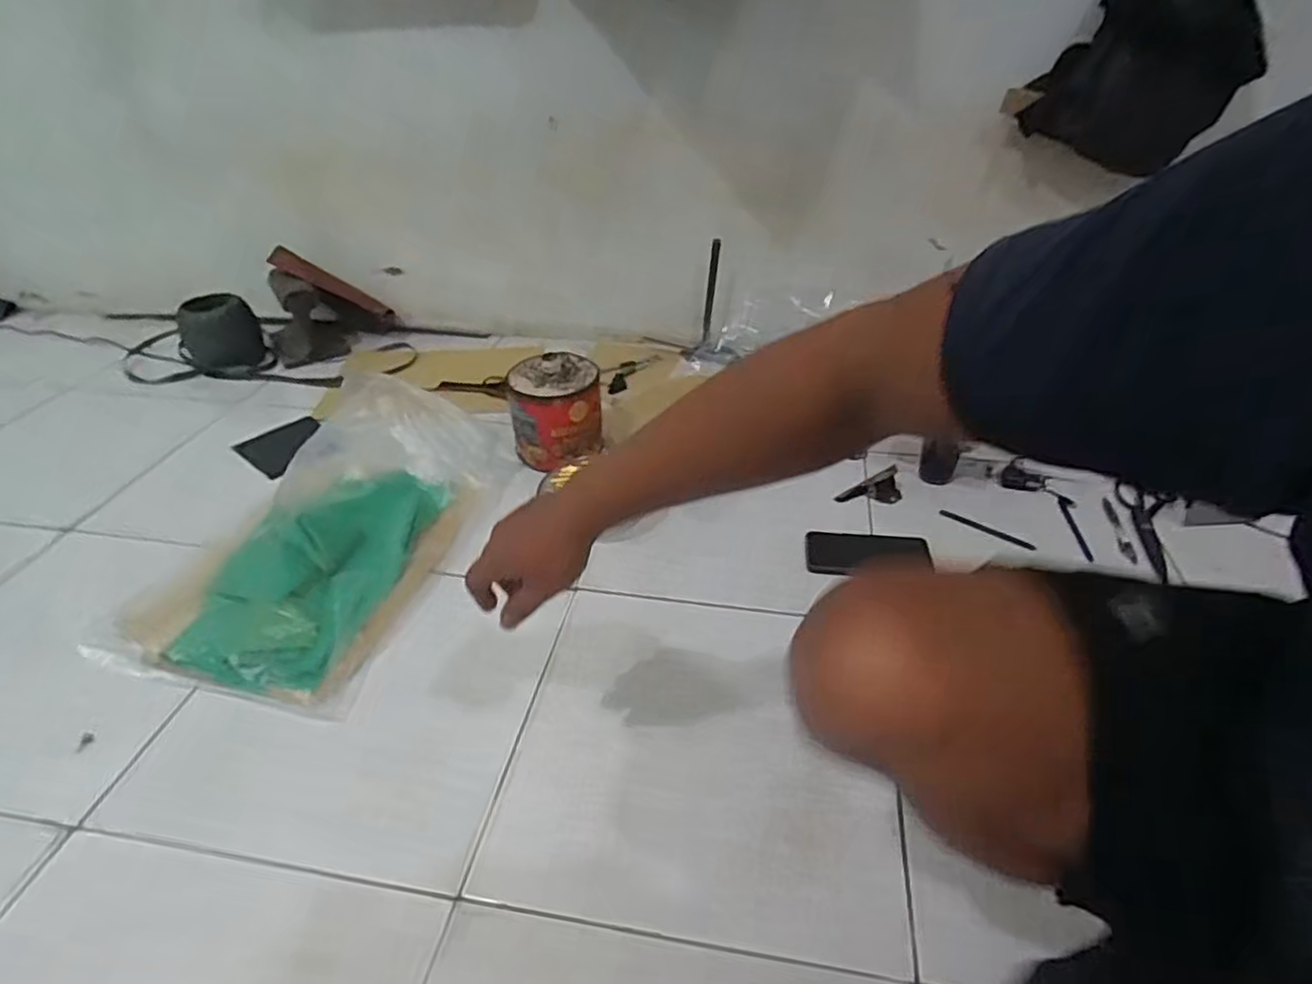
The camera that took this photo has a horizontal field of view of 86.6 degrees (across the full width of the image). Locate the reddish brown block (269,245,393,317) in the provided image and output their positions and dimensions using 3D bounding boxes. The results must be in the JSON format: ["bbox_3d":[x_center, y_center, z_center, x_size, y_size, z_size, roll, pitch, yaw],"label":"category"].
[{"bbox_3d":[-0.713,-0.460,1.545,0.265,0.040,0.033,25,21,-38],"label":"reddish brown block"}]

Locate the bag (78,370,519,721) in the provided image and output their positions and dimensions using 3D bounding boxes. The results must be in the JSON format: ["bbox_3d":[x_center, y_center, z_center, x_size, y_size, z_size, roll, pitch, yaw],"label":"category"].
[{"bbox_3d":[-0.465,0.030,0.968,0.352,0.154,0.490,8,38,10],"label":"bag"}]

